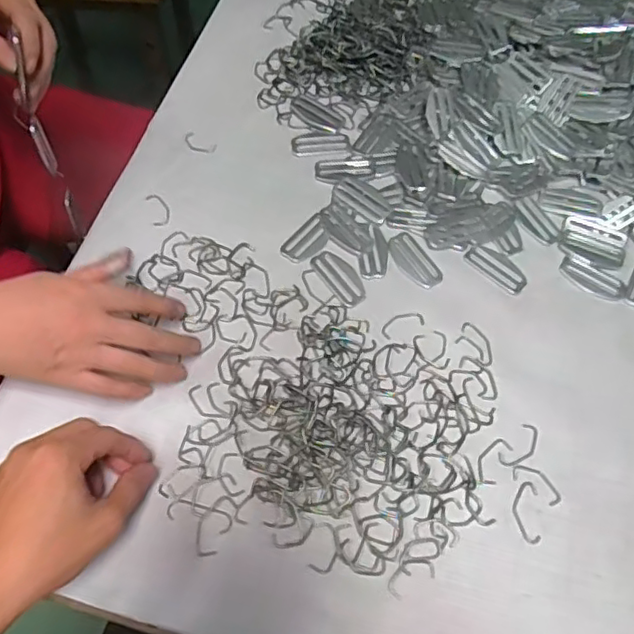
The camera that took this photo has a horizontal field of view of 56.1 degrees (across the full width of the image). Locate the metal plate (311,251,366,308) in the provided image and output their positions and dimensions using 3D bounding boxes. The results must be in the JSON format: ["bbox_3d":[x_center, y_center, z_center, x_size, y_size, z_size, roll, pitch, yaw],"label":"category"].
[{"bbox_3d":[0.021,-0.036,0.526,0.028,0.004,0.061,-30,68,-18],"label":"metal plate"}]

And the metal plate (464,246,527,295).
[{"bbox_3d":[0.166,-0.046,0.546,0.059,0.004,0.030,40,67,16],"label":"metal plate"}]

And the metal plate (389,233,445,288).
[{"bbox_3d":[0.088,-0.051,0.541,0.031,0.005,0.058,-33,69,-19],"label":"metal plate"}]

